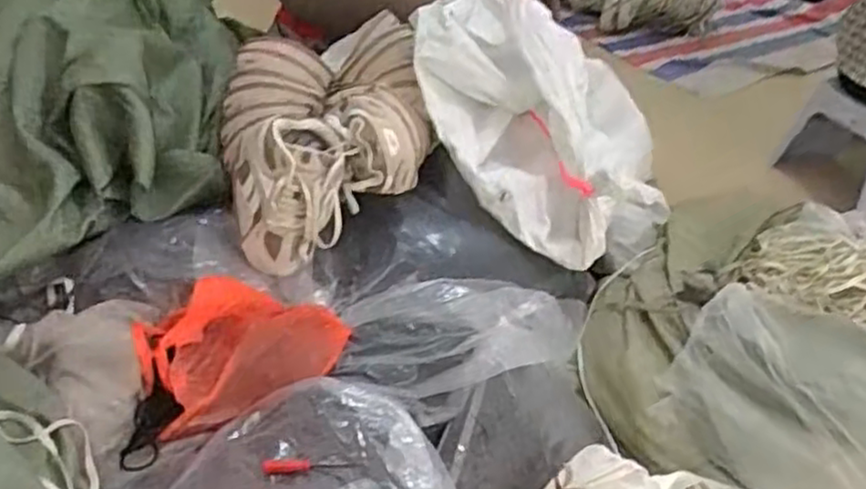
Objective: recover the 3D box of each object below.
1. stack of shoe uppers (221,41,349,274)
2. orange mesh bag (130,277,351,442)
[{"bbox_3d":[-0.244,-0.161,1.156,0.174,0.211,0.391,-5,38,-16],"label":"stack of shoe uppers"},{"bbox_3d":[-0.237,0.128,0.936,0.267,0.064,0.195,-14,41,-26],"label":"orange mesh bag"}]

